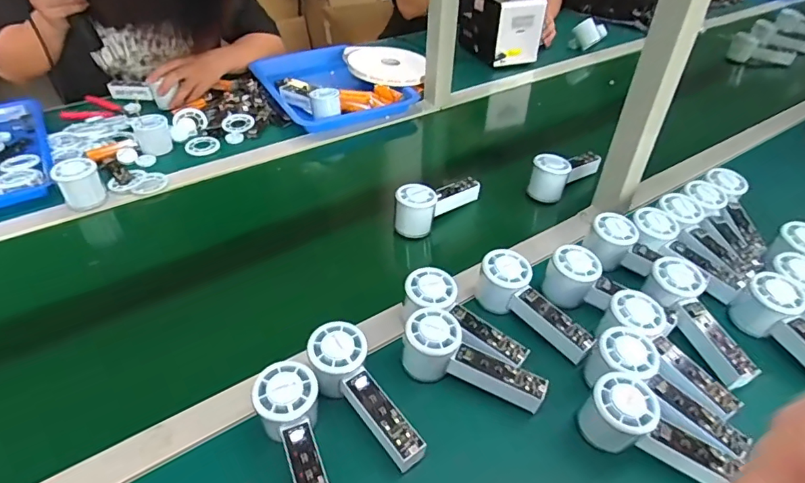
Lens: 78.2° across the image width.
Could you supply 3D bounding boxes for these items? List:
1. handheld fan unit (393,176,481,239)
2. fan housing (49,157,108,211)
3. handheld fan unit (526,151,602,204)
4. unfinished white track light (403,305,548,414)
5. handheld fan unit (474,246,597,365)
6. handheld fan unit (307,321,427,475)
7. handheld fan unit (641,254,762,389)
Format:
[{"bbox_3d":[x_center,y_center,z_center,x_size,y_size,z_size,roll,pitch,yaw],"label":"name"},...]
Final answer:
[{"bbox_3d":[0.053,-0.060,0.738,0.050,0.067,0.156,34,49,31],"label":"handheld fan unit"},{"bbox_3d":[-0.479,-0.084,0.738,0.056,0.064,0.058,-23,47,-28],"label":"fan housing"},{"bbox_3d":[0.268,-0.115,0.809,0.133,0.067,0.059,-27,49,-31],"label":"handheld fan unit"},{"bbox_3d":[0.072,0.123,0.512,0.152,0.061,0.060,15,41,13],"label":"unfinished white track light"},{"bbox_3d":[0.150,0.074,0.571,0.055,0.060,0.152,-26,48,-30],"label":"handheld fan unit"},{"bbox_3d":[-0.038,0.150,0.482,0.053,0.044,0.154,-27,64,-31],"label":"handheld fan unit"},{"bbox_3d":[0.339,0.086,0.562,0.057,0.060,0.150,-13,43,-18],"label":"handheld fan unit"}]

